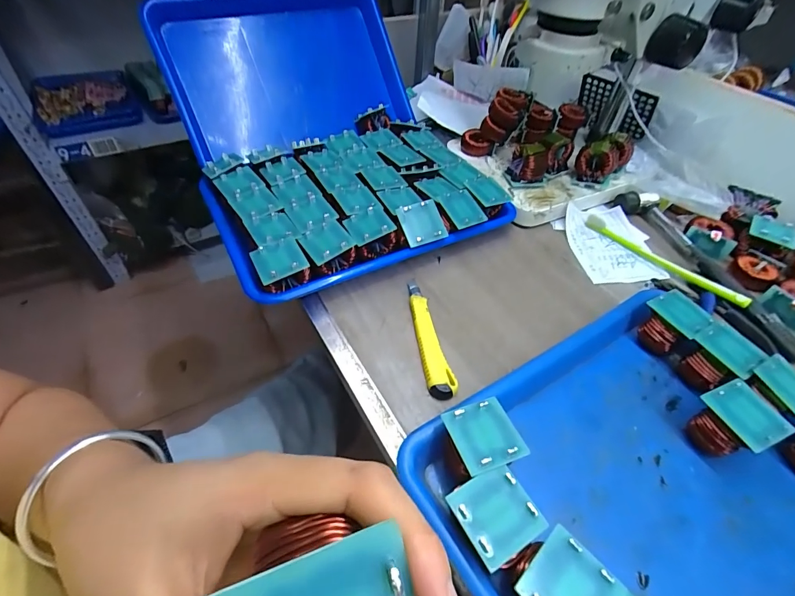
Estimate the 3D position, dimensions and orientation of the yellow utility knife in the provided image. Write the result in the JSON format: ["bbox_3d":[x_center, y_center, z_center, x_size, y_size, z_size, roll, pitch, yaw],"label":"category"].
[{"bbox_3d":[0.026,0.034,0.382,0.024,0.012,0.139,-7,49,-11],"label":"yellow utility knife"}]

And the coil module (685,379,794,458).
[{"bbox_3d":[0.261,0.100,0.309,0.048,0.048,0.047,-14,51,-17],"label":"coil module"}]

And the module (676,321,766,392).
[{"bbox_3d":[0.281,0.055,0.347,0.043,0.045,0.044,-22,54,-23],"label":"module"}]

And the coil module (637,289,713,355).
[{"bbox_3d":[0.255,0.026,0.370,0.033,0.048,0.043,-25,55,-25],"label":"coil module"}]

